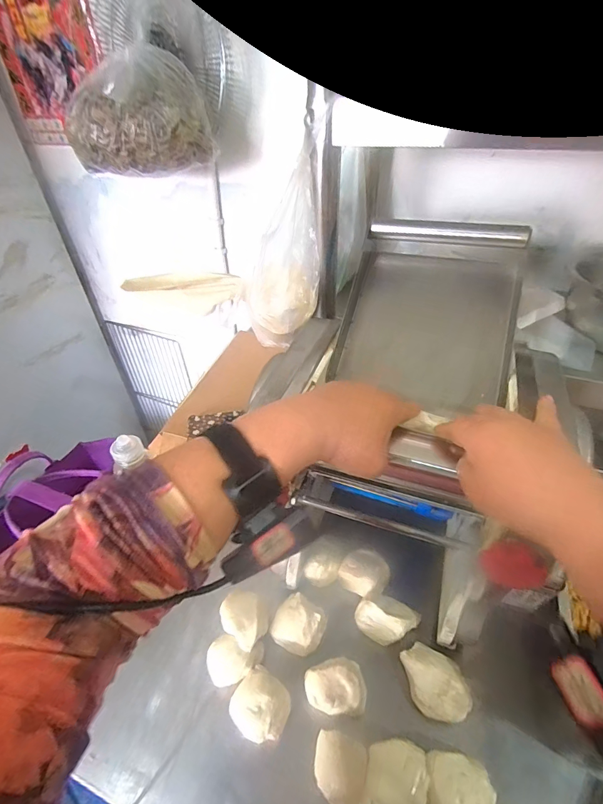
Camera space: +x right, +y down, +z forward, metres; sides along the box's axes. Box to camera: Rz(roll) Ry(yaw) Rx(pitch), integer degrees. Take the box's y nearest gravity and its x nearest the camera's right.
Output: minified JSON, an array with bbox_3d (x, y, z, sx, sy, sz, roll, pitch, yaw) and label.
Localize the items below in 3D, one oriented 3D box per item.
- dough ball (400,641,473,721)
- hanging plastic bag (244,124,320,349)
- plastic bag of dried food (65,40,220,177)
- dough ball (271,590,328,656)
[{"bbox_3d":[0.166,0.339,0.468,0.068,0.039,0.082,-17,43,-16],"label":"dough ball"},{"bbox_3d":[-0.023,-0.185,0.466,0.087,0.229,0.070,20,16,23],"label":"hanging plastic bag"},{"bbox_3d":[-0.266,-0.464,0.618,0.184,0.155,0.155,-28,47,-27],"label":"plastic bag of dried food"},{"bbox_3d":[-0.004,0.302,0.518,0.065,0.029,0.063,-1,41,1],"label":"dough ball"}]

